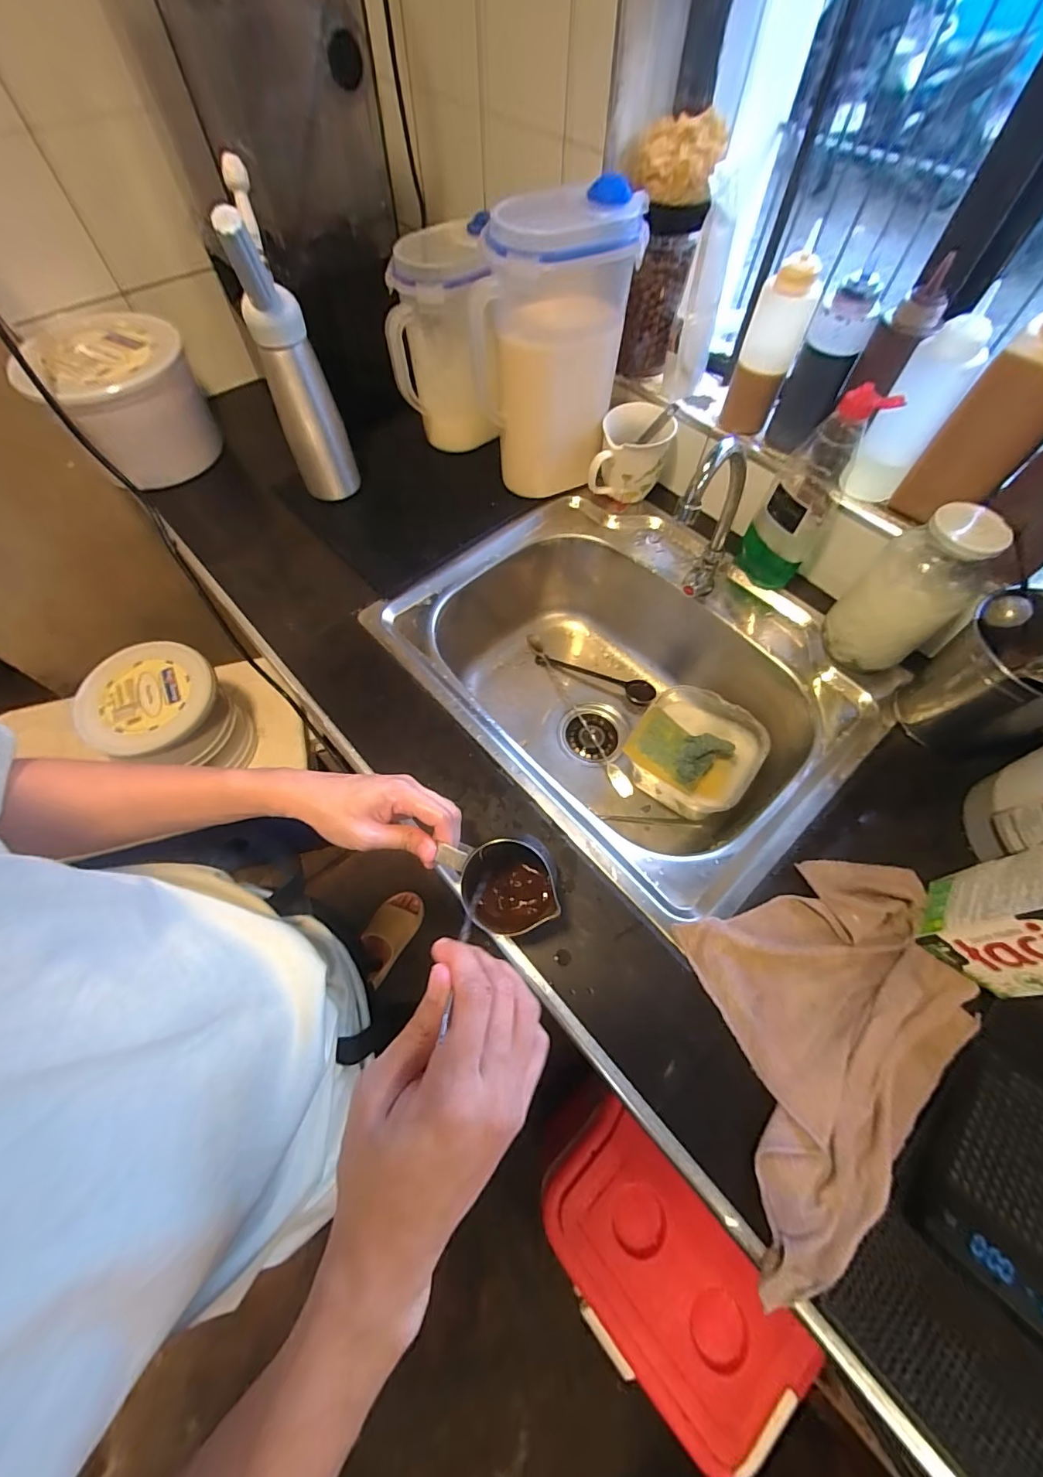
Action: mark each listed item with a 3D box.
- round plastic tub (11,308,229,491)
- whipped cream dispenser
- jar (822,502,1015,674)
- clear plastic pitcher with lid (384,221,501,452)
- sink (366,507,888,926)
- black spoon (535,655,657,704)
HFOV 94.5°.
[{"bbox_3d":[-0.558,-0.473,0.698,0.191,0.159,0.180,-31,66,-16],"label":"round plastic tub"},{"bbox_3d":[-0.273,-0.435,0.595,0.076,0.320,0.106,-21,64,-11],"label":"whipped cream dispenser"},{"bbox_3d":[0.417,-0.155,0.518,0.093,0.165,0.093,0,62,0],"label":"jar"},{"bbox_3d":[-0.087,-0.528,0.665,0.136,0.231,0.132,0,62,0],"label":"clear plastic pitcher with lid"},{"bbox_3d":[0.132,-0.060,0.684,0.432,0.210,0.541,-39,69,-19],"label":"sink"},{"bbox_3d":[0.118,-0.103,0.779,0.197,0.029,0.037,22,63,11],"label":"black spoon"}]

